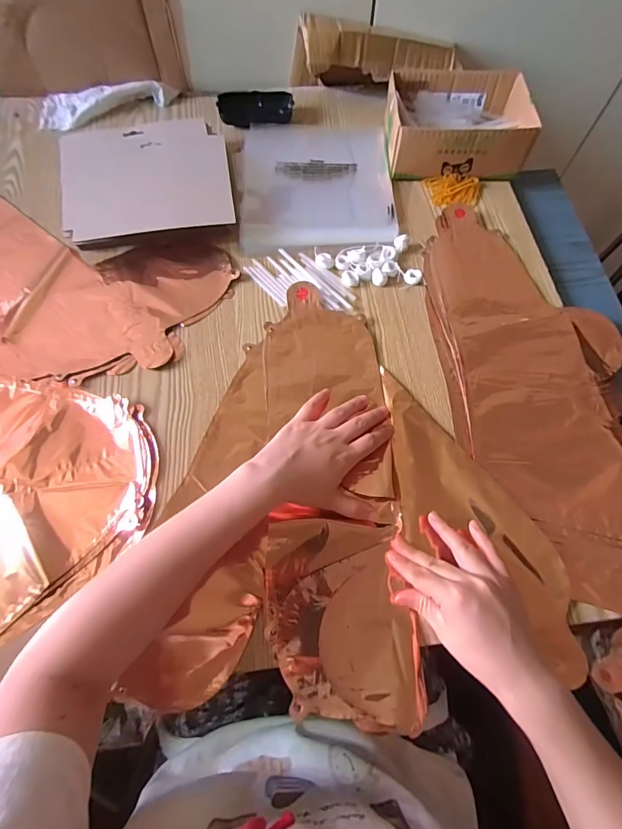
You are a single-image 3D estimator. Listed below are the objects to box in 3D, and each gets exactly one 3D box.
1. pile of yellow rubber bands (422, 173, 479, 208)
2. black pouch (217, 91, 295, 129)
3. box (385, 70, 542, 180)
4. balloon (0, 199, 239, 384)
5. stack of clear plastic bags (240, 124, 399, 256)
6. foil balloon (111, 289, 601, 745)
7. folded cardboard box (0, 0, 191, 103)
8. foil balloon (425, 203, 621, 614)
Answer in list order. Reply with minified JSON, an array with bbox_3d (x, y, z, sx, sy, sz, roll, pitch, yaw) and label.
[{"bbox_3d":[0.195,-0.306,0.559,0.073,0.013,0.049,4,68,2],"label":"pile of yellow rubber bands"},{"bbox_3d":[-0.083,-0.468,0.624,0.111,0.019,0.065,-11,68,-4],"label":"black pouch"},{"bbox_3d":[0.199,-0.401,0.563,0.179,0.059,0.136,1,68,1],"label":"box"},{"bbox_3d":[-0.346,-0.167,0.504,0.467,0.008,0.226,15,69,6],"label":"balloon"},{"bbox_3d":[0.007,-0.321,0.569,0.203,0.009,0.237,-2,68,-1],"label":"stack of clear plastic bags"},{"bbox_3d":[0.050,0.060,0.414,0.363,0.020,0.410,3,68,1],"label":"foil balloon"},{"bbox_3d":[-0.330,-0.531,0.552,0.276,0.172,0.028,0,68,0],"label":"folded cardboard box"},{"bbox_3d":[0.256,-0.040,0.453,0.207,0.010,0.468,-3,68,-1],"label":"foil balloon"}]

